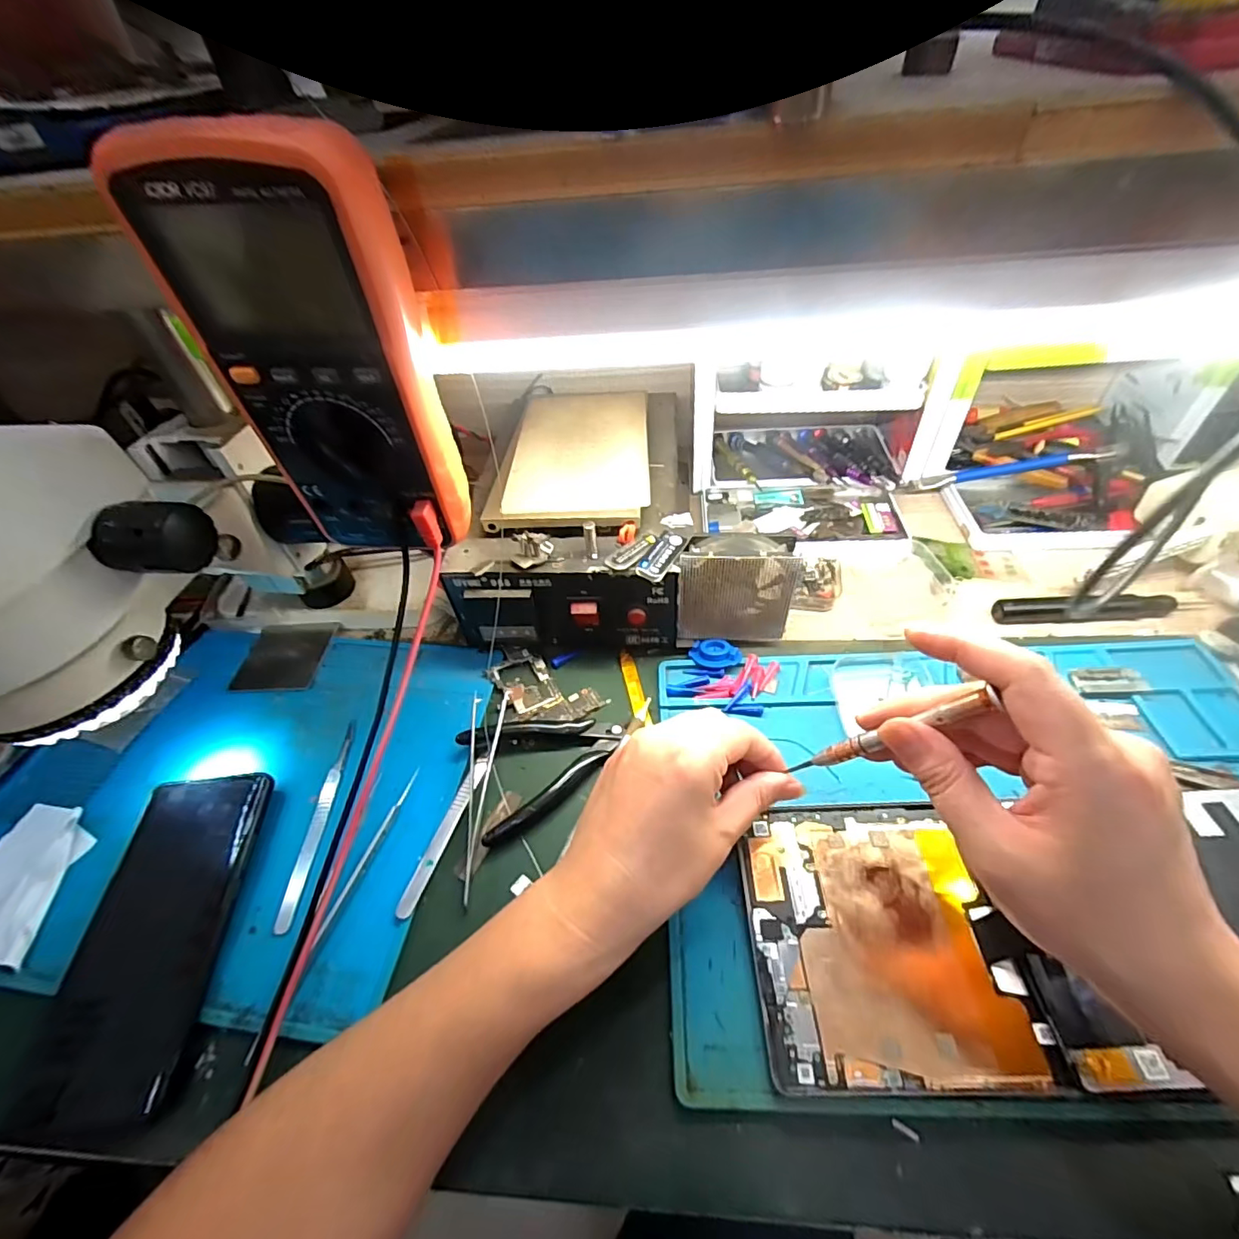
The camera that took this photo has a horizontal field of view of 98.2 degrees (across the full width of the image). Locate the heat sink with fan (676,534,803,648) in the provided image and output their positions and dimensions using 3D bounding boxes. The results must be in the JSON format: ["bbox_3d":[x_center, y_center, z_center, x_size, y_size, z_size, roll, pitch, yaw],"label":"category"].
[{"bbox_3d":[0.082,-0.021,0.387,0.080,0.083,0.030,-3,47,4],"label":"heat sink with fan"}]

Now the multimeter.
[{"bbox_3d":[-0.125,-0.105,0.240,0.082,0.167,0.040,1,48,7],"label":"multimeter"}]

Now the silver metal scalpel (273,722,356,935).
[{"bbox_3d":[-0.191,0.124,0.340,0.010,0.004,0.131,-5,47,2],"label":"silver metal scalpel"}]

